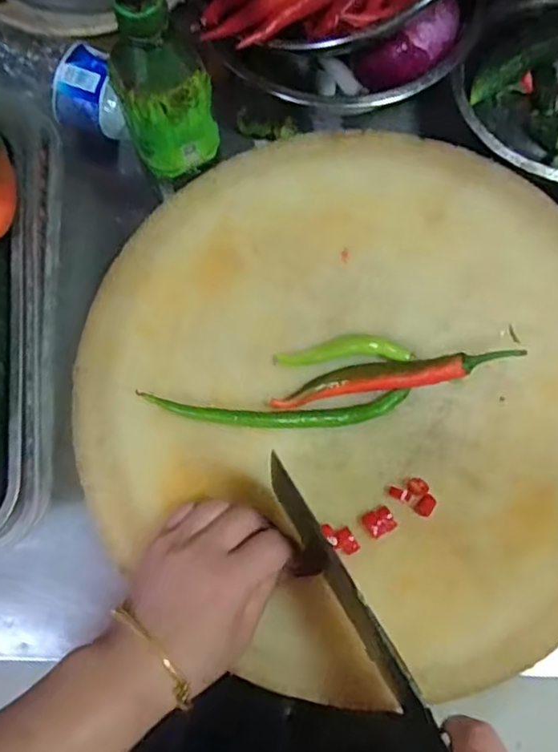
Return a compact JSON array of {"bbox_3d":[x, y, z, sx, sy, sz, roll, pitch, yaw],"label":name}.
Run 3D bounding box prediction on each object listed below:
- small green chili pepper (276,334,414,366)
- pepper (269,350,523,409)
[{"bbox_3d":[0.047,-0.020,0.448,0.098,0.011,0.024,-1,76,0],"label":"small green chili pepper"},{"bbox_3d":[0.076,-0.003,0.419,0.158,0.044,0.026,-6,76,-2],"label":"pepper"}]

